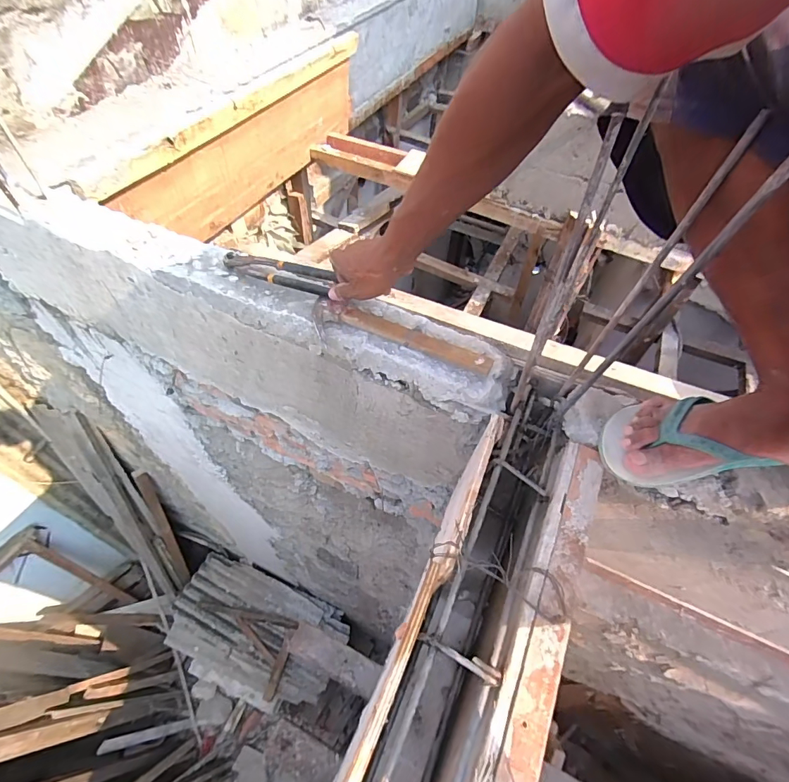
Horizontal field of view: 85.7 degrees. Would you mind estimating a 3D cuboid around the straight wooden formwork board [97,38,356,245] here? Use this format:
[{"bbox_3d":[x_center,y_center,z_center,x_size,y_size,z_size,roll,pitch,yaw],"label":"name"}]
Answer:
[{"bbox_3d":[-0.409,-0.751,1.305,0.041,0.330,1.156,27,55,3],"label":"straight wooden formwork board"}]

